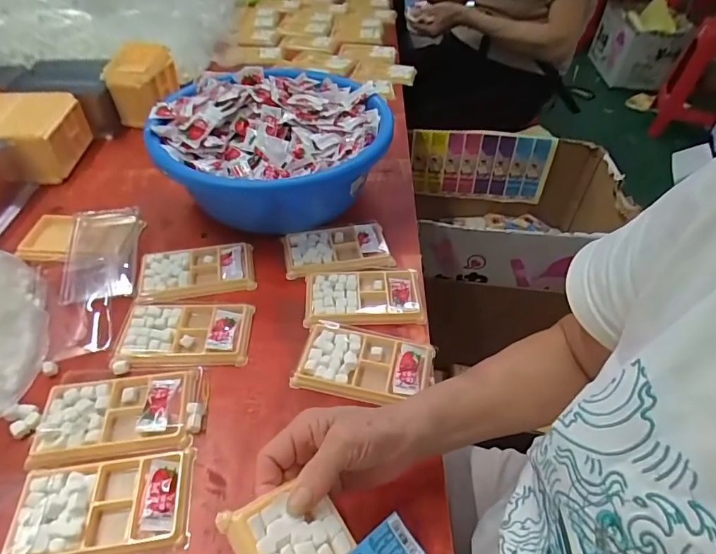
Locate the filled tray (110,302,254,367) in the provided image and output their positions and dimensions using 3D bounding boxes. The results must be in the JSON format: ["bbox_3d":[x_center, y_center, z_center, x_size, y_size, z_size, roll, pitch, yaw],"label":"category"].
[{"bbox_3d":[-0.188,0.059,0.488,0.136,0.011,0.078,1,47,-3],"label":"filled tray"}]

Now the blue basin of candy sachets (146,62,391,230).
[{"bbox_3d":[-0.114,-0.175,0.632,0.303,0.123,0.269,-15,50,-17],"label":"blue basin of candy sachets"}]

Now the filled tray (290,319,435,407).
[{"bbox_3d":[0.009,0.089,0.469,0.138,0.016,0.081,10,47,6],"label":"filled tray"}]

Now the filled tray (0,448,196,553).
[{"bbox_3d":[-0.208,0.185,0.364,0.133,0.013,0.079,-6,48,-10],"label":"filled tray"}]

